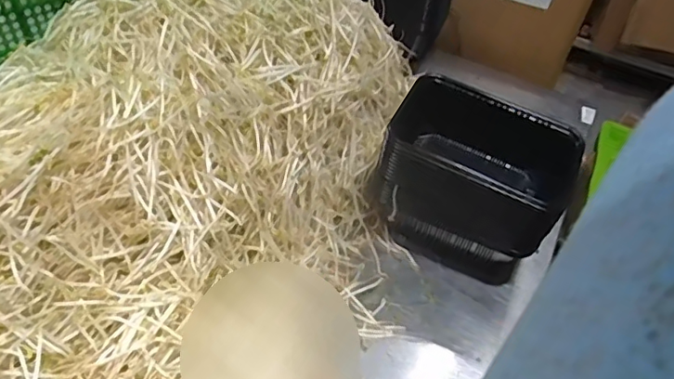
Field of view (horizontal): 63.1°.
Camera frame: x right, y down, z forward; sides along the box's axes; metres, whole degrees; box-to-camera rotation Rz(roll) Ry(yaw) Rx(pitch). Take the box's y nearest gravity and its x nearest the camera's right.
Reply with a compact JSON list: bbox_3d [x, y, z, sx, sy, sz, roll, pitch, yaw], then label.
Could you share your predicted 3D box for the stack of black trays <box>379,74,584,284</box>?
[{"bbox_3d":[0.142,-0.005,0.594,0.166,0.151,0.116,21,48,12],"label":"stack of black trays"}]

